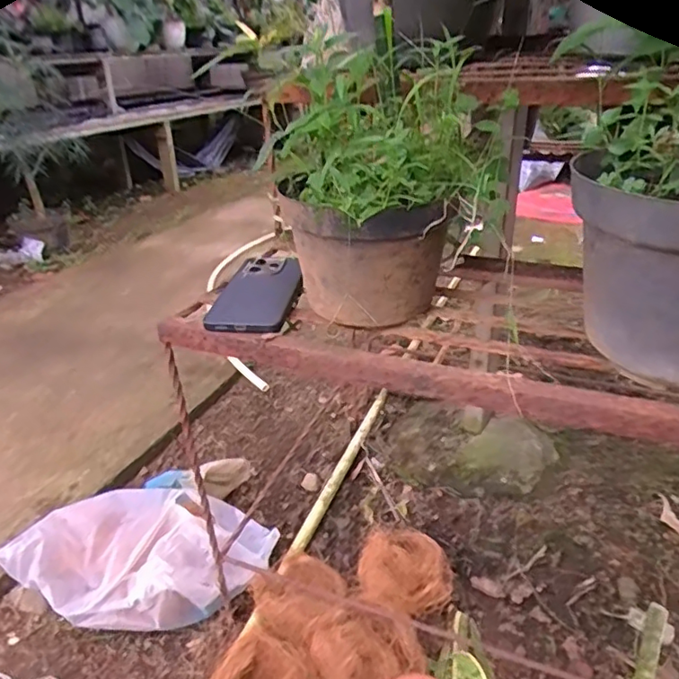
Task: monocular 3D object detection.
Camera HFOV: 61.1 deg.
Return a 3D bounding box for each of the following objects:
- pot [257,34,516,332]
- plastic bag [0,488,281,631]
[{"bbox_3d":[0.037,-0.129,0.538,0.170,0.206,0.164,-12,29,-18],"label":"pot"},{"bbox_3d":[-0.277,0.310,0.848,0.328,0.126,0.224,6,31,11],"label":"plastic bag"}]

